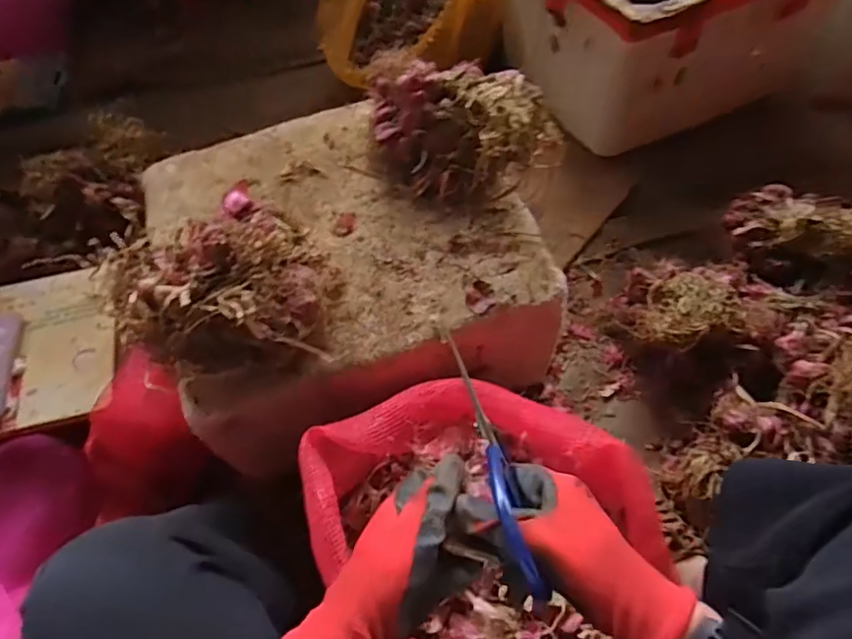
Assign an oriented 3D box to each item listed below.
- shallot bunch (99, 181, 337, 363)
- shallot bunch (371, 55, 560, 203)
[{"bbox_3d":[-0.213,-0.047,0.576,0.222,0.110,0.190,-2,60,2],"label":"shallot bunch"},{"bbox_3d":[0.035,-0.222,0.644,0.227,0.112,0.130,12,62,10],"label":"shallot bunch"}]

